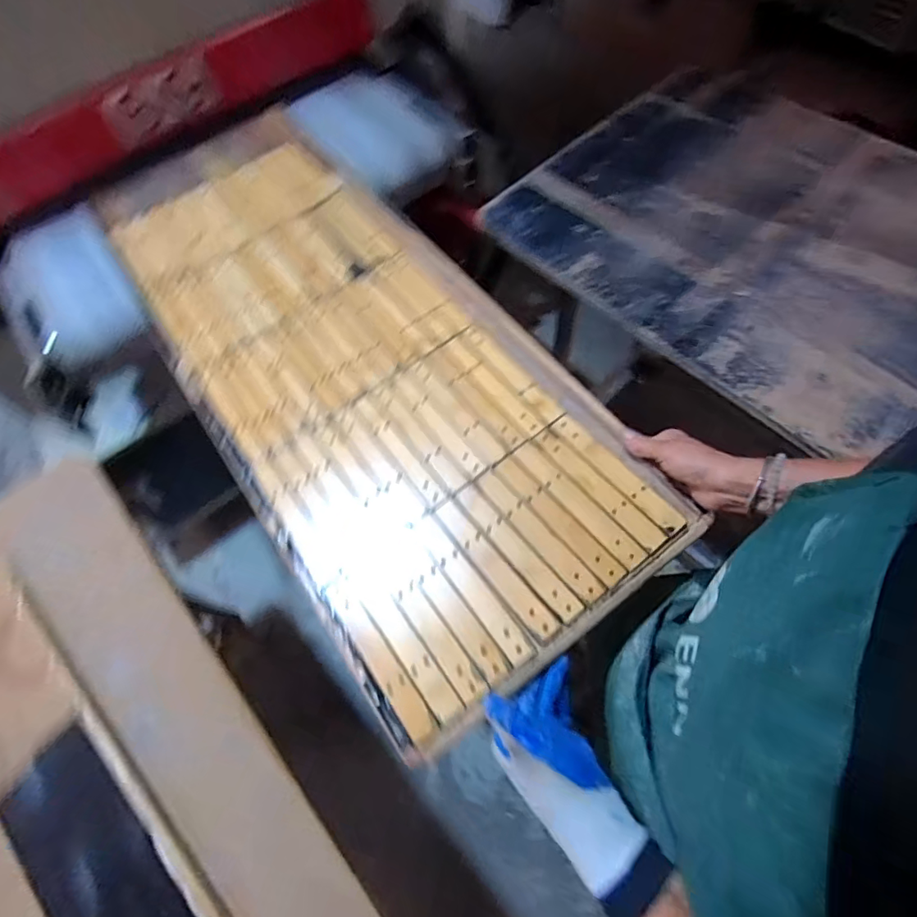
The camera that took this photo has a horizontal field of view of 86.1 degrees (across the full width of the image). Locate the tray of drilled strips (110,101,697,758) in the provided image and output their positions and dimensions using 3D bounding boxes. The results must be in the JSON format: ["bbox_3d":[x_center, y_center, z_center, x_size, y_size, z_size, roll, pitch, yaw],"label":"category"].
[{"bbox_3d":[-0.172,-0.168,0.686,0.435,0.031,0.988,-34,65,-11],"label":"tray of drilled strips"}]

